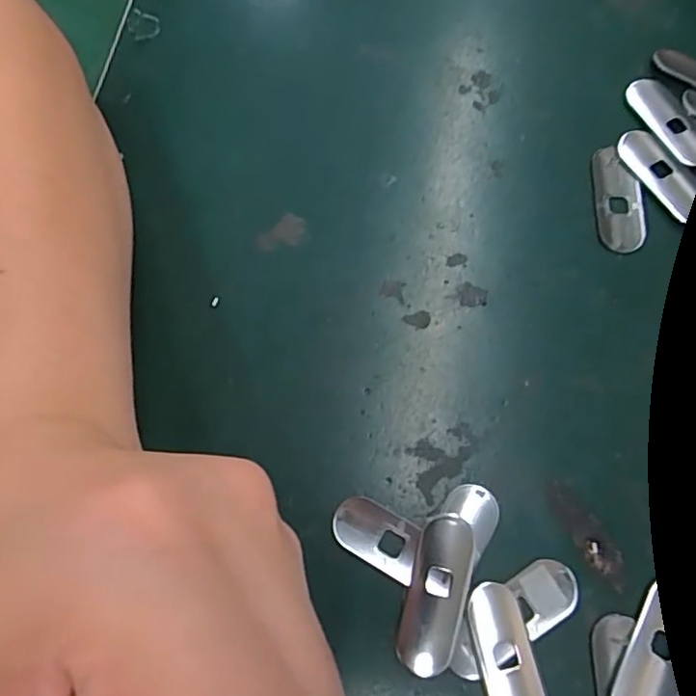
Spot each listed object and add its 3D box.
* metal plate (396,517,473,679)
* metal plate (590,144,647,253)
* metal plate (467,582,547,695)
[{"bbox_3d":[0.030,0.083,0.201,0.019,0.008,0.049,12,71,6],"label":"metal plate"},{"bbox_3d":[0.115,-0.063,0.252,0.019,0.004,0.049,-2,70,1],"label":"metal plate"},{"bbox_3d":[0.052,0.104,0.194,0.018,0.004,0.051,-13,70,-3],"label":"metal plate"}]

